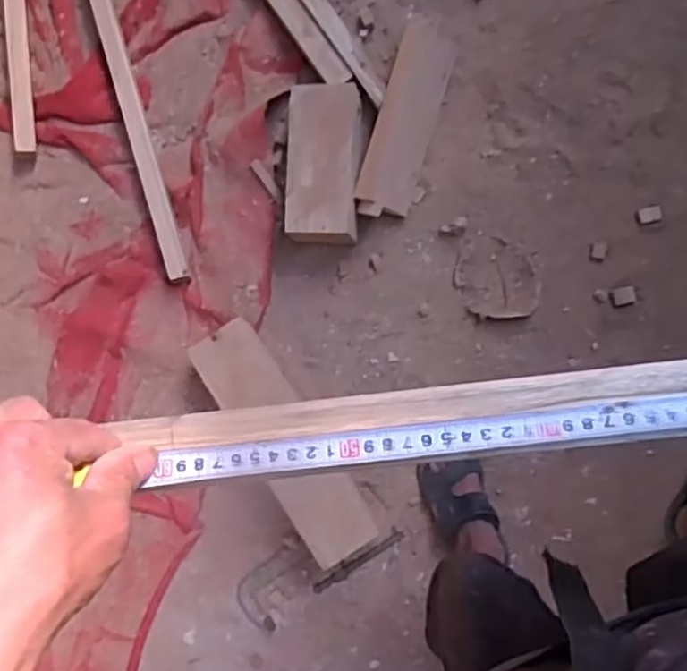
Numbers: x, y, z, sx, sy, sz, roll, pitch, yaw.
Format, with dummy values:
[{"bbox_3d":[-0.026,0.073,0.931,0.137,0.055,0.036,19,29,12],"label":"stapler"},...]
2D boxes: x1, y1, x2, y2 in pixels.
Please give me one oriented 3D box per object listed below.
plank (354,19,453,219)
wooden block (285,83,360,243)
[{"bbox_3d":[0.116,-0.384,1.219,0.103,0.020,0.319,14,103,-20],"label":"plank"},{"bbox_3d":[-0.033,-0.306,1.224,0.131,0.099,0.275,4,102,8],"label":"wooden block"}]

